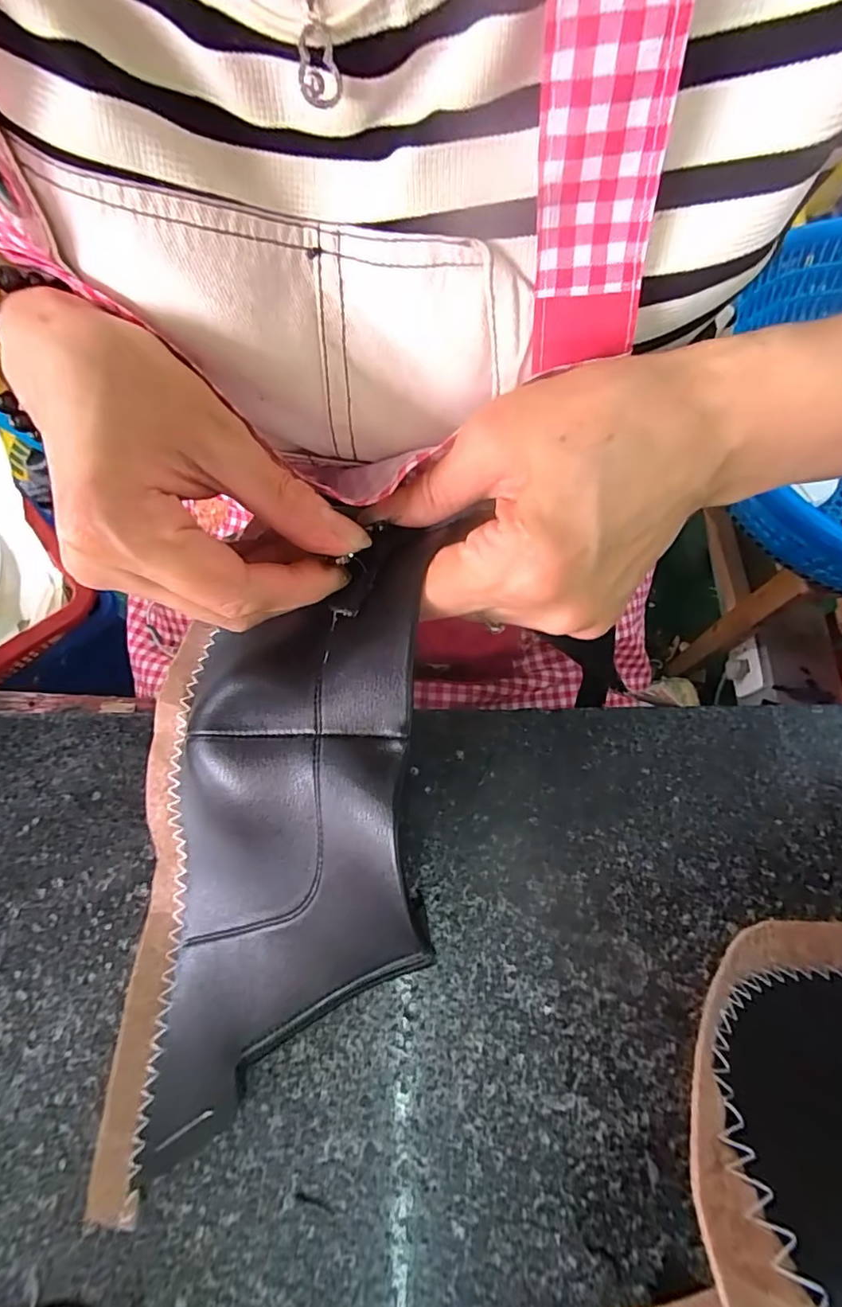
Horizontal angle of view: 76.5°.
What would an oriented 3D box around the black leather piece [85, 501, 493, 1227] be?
[{"bbox_3d":[-0.055,0.063,0.181,0.110,0.082,0.216,8,70,1],"label":"black leather piece"}]

